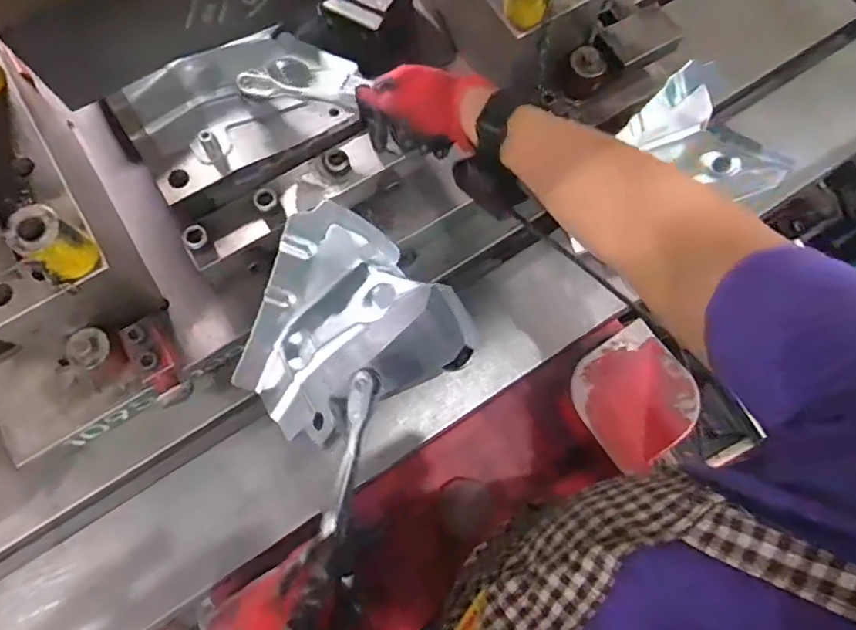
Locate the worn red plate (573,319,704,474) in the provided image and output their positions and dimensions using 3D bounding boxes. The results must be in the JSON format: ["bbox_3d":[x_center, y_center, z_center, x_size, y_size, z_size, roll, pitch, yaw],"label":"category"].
[{"bbox_3d":[0.210,0.080,0.574,0.117,0.020,0.113,-38,77,-10],"label":"worn red plate"}]

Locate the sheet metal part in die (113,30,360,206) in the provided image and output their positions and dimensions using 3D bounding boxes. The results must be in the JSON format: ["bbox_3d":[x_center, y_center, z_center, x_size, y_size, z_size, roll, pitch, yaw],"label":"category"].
[{"bbox_3d":[-0.184,-0.216,0.568,0.221,0.025,0.135,-28,82,-16],"label":"sheet metal part in die"}]

